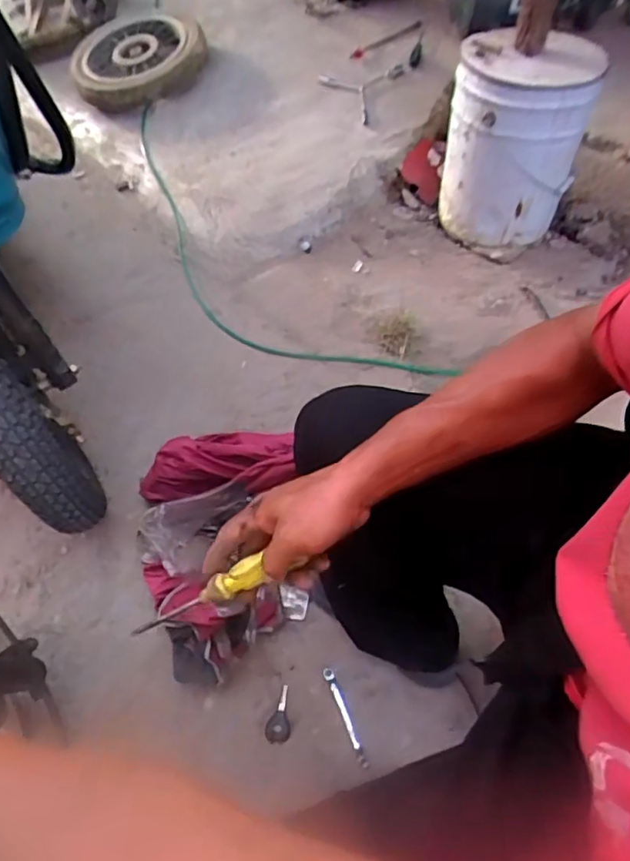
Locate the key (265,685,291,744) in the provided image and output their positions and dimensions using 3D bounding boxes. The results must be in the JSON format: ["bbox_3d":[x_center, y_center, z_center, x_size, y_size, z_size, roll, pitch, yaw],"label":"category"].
[{"bbox_3d":[-0.053,0.416,0.851,0.035,0.013,0.075,3,55,1],"label":"key"}]

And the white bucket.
[{"bbox_3d":[0.437,-0.646,1.282,0.274,0.374,0.274,0,55,1],"label":"white bucket"}]

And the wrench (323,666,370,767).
[{"bbox_3d":[0.044,0.412,0.838,0.014,0.012,0.136,-19,57,-13],"label":"wrench"}]

